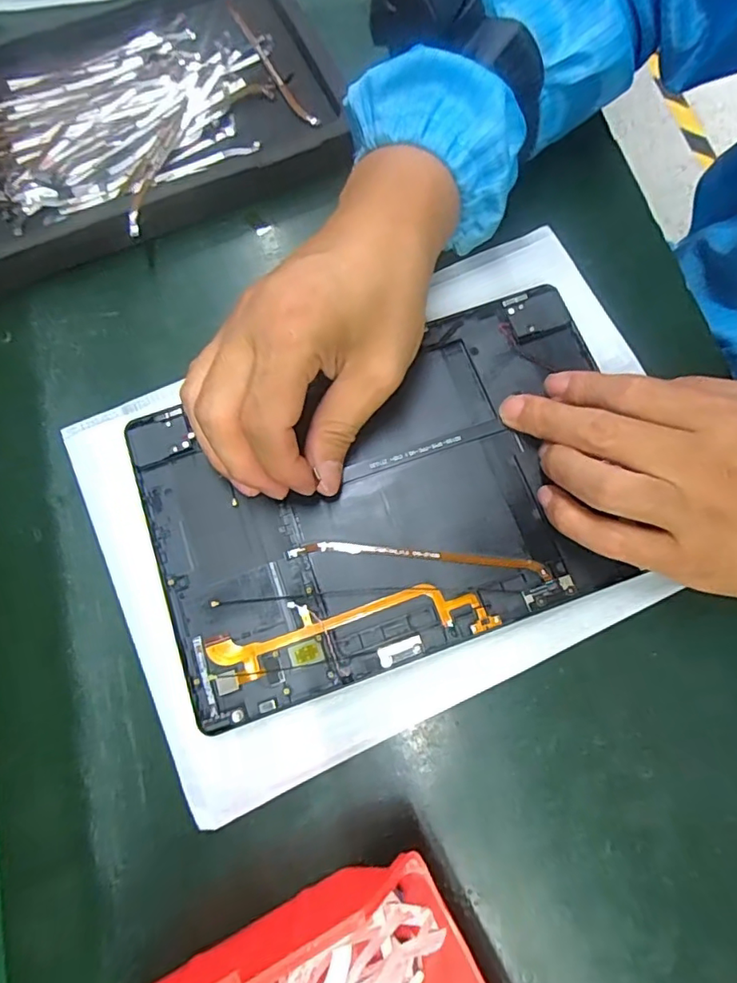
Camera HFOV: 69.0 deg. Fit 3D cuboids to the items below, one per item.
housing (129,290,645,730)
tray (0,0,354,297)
[{"bbox_3d":[0.011,-0.001,0.260,0.229,0.007,0.149,-19,76,-3],"label":"housing"},{"bbox_3d":[-0.147,-0.218,0.310,0.248,0.026,0.175,-23,76,-4],"label":"tray"}]

